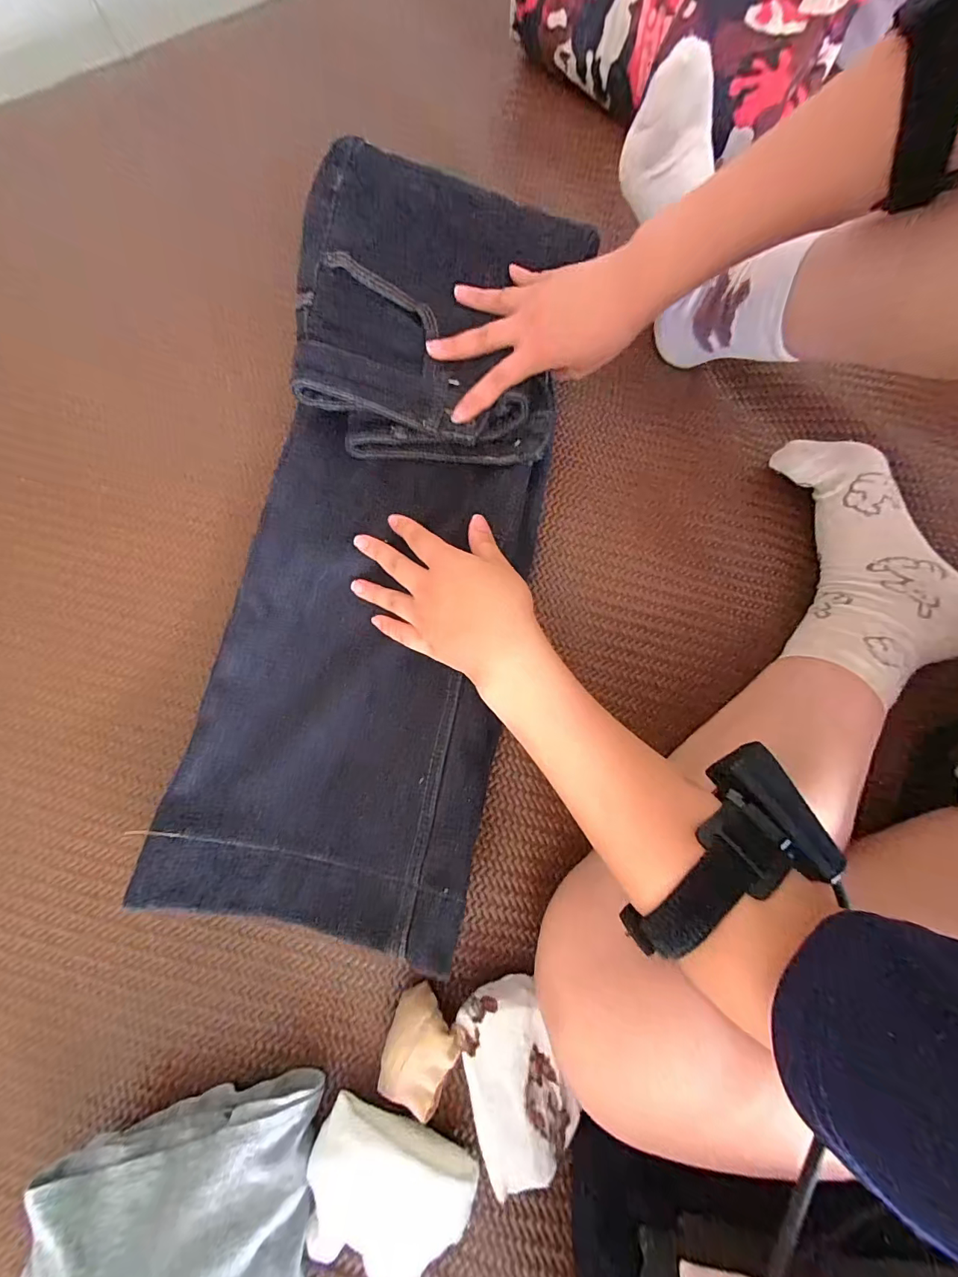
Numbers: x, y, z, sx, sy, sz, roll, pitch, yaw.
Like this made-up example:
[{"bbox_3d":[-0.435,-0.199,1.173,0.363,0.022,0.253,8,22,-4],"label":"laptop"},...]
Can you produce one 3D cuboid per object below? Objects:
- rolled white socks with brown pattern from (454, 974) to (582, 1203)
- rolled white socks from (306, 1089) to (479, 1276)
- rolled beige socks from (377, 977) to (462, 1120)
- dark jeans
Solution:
[{"bbox_3d":[0.023,0.268,0.281,0.054,0.048,0.089,-21,79,-6],"label":"rolled white socks with brown pattern"},{"bbox_3d":[-0.056,0.334,0.275,0.096,0.037,0.063,21,78,3],"label":"rolled white socks"},{"bbox_3d":[-0.038,0.265,0.291,0.043,0.030,0.066,19,78,3],"label":"rolled beige socks"},{"bbox_3d":[-0.067,-0.093,0.334,0.214,0.055,0.565,8,82,1],"label":"dark jeans"}]

